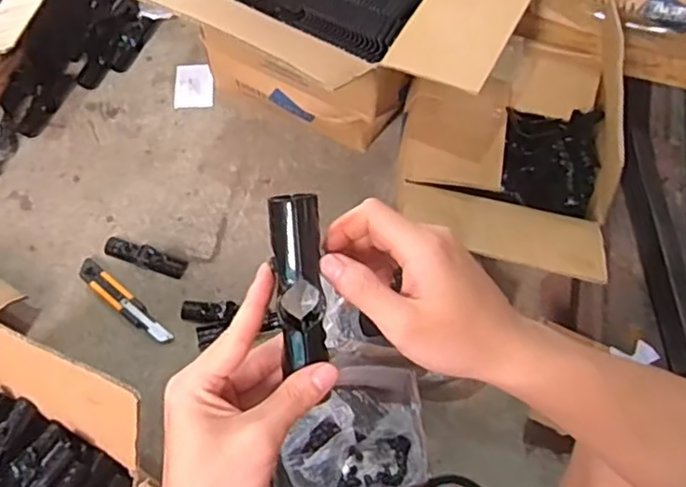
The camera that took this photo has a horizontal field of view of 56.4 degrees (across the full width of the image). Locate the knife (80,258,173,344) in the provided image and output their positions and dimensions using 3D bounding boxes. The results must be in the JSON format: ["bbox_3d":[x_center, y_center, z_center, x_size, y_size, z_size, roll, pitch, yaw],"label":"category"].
[{"bbox_3d":[-0.330,0.087,0.958,0.185,0.011,0.034,39,69,17],"label":"knife"}]

